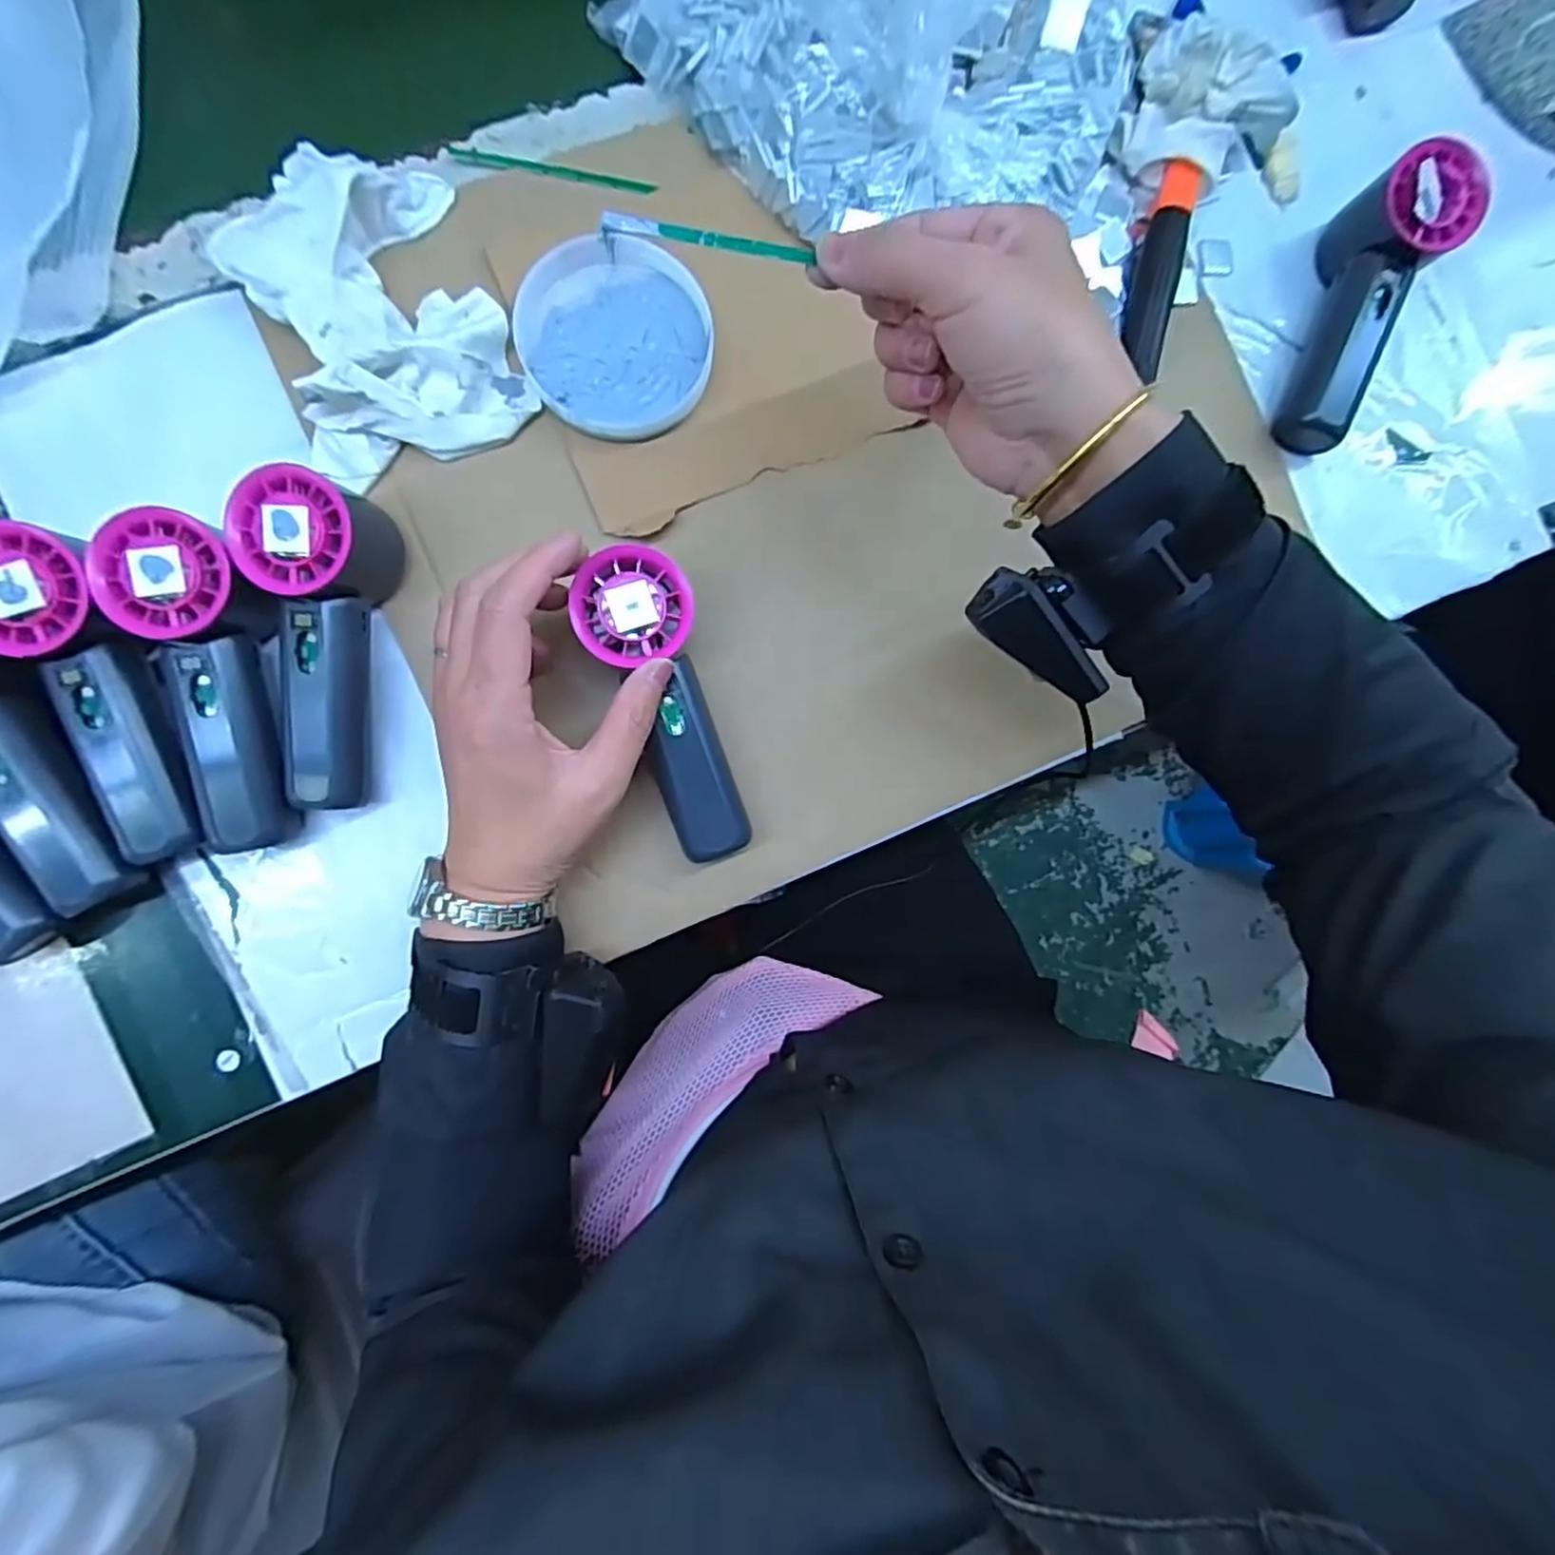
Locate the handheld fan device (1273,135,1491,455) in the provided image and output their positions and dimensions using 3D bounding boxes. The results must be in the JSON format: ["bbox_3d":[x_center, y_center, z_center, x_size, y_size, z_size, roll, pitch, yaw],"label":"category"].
[{"bbox_3d":[0.330,-0.267,0.391,0.051,0.061,0.145,27,85,-3],"label":"handheld fan device"}]

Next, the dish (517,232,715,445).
[{"bbox_3d":[-0.086,-0.234,0.370,0.098,0.017,0.106,0,87,-5],"label":"dish"}]

